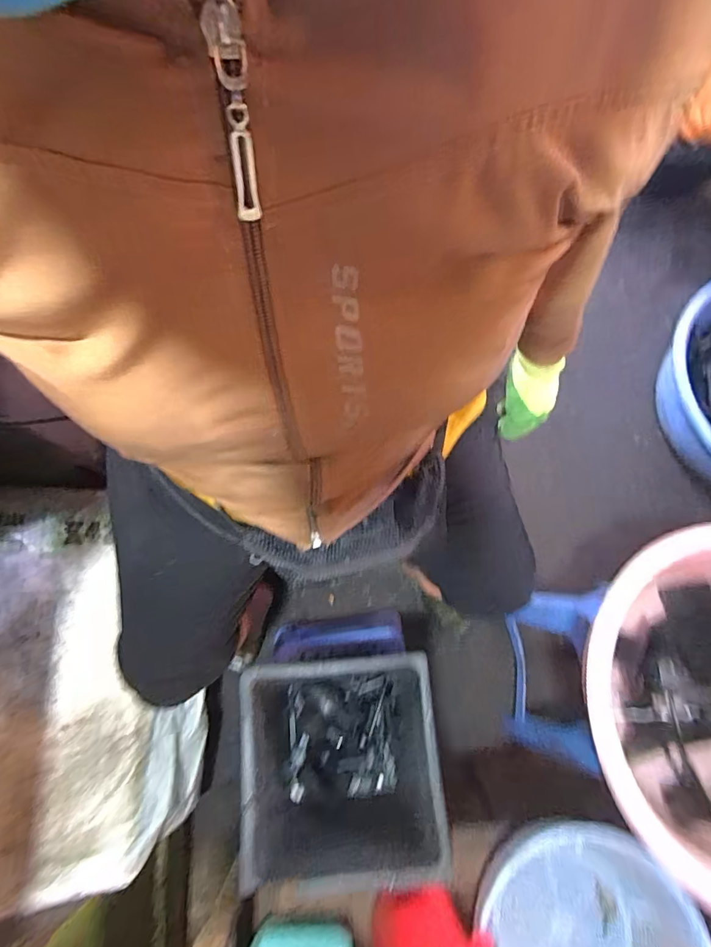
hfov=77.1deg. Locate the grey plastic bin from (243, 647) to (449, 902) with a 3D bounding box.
[{"bbox_3d":[-0.018,0.400,0.659,0.246,0.214,0.250,-4,74,-1],"label":"grey plastic bin"}]

